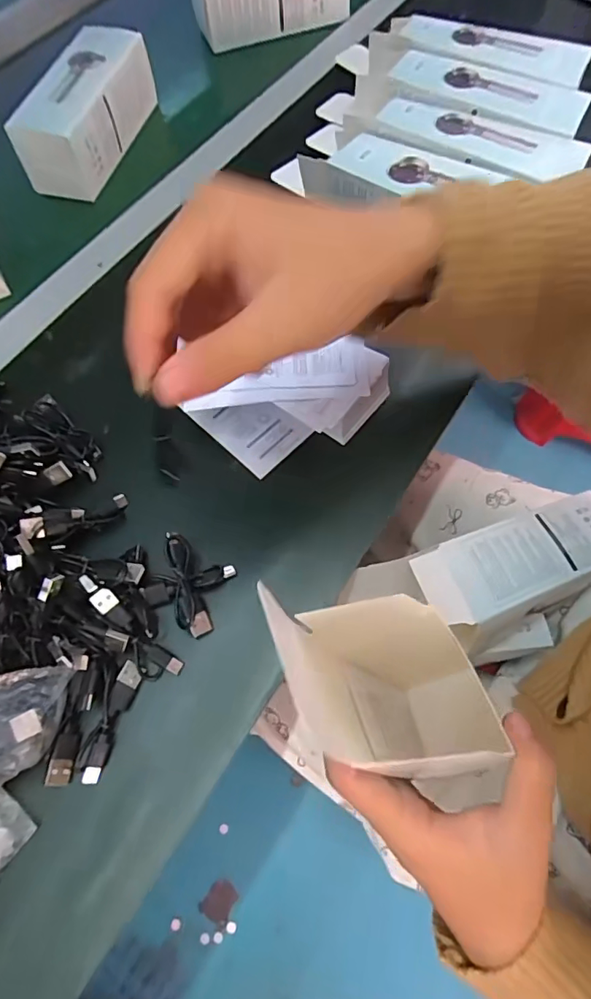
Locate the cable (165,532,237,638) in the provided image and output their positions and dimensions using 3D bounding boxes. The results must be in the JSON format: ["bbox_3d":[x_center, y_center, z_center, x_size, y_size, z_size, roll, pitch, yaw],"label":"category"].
[{"bbox_3d":[-0.064,0.052,0.307,0.042,0.024,0.048,18,66,11],"label":"cable"}]

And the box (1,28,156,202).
[{"bbox_3d":[-0.190,-0.357,0.467,0.059,0.065,0.154,17,66,11],"label":"box"}]

